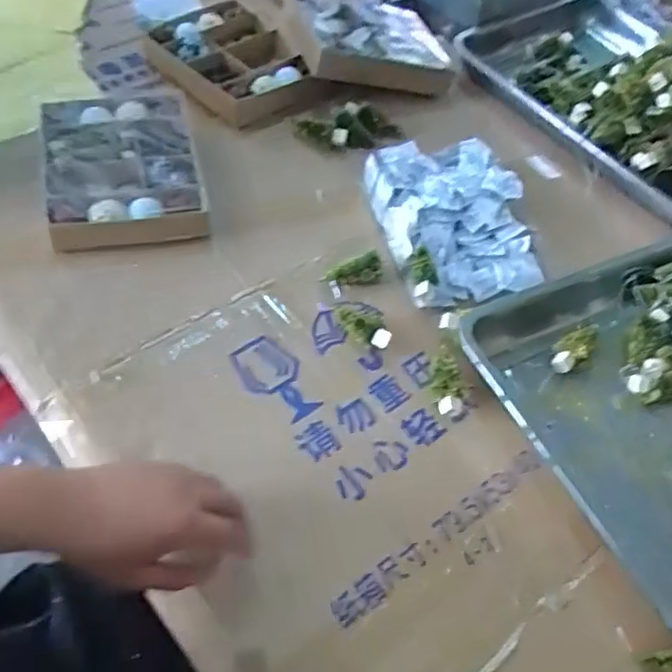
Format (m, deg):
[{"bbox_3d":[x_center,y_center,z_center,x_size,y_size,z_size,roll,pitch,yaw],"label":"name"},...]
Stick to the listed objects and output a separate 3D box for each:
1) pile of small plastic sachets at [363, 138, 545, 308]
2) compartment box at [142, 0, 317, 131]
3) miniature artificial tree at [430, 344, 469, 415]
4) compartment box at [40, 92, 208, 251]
[{"bbox_3d":[0.141,-0.140,0.784,0.169,0.042,0.213,-8,56,-16],"label":"pile of small plastic sachets"},{"bbox_3d":[-0.137,-0.381,0.928,0.165,0.037,0.234,-33,66,-29],"label":"compartment box"},{"bbox_3d":[0.108,0.038,0.663,0.029,0.028,0.081,2,54,-9],"label":"miniature artificial tree"},{"bbox_3d":[-0.246,-0.197,0.777,0.161,0.058,0.227,-10,57,-12],"label":"compartment box"}]

